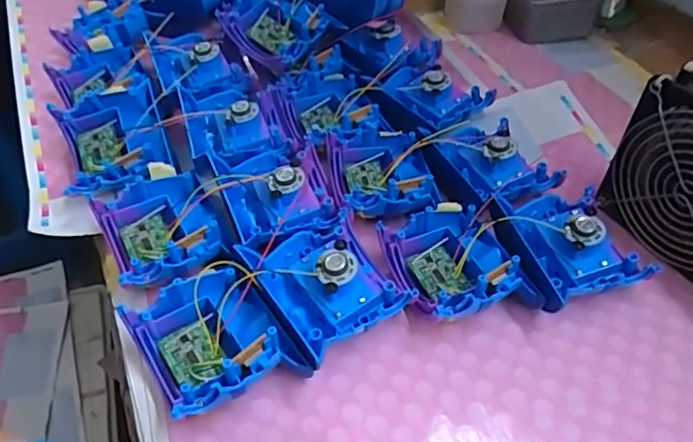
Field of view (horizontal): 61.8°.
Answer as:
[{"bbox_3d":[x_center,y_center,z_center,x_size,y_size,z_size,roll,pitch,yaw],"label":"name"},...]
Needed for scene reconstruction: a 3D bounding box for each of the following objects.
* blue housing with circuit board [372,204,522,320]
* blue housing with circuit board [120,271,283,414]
[{"bbox_3d":[0.073,0.031,0.392,0.080,0.039,0.080,-16,49,-16],"label":"blue housing with circuit board"},{"bbox_3d":[-0.079,0.072,0.343,0.075,0.040,0.081,-28,53,-25],"label":"blue housing with circuit board"}]

